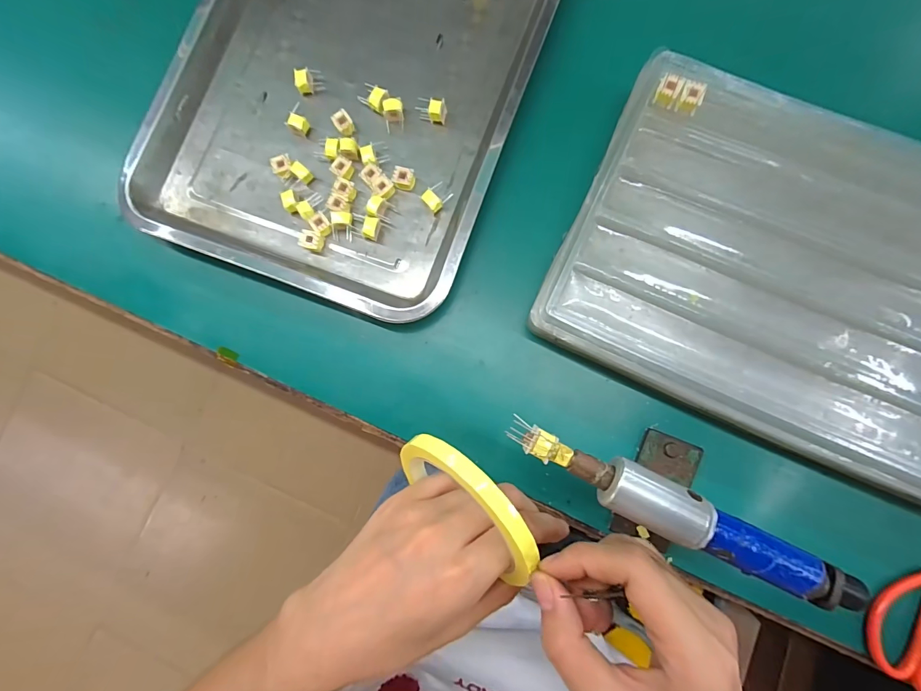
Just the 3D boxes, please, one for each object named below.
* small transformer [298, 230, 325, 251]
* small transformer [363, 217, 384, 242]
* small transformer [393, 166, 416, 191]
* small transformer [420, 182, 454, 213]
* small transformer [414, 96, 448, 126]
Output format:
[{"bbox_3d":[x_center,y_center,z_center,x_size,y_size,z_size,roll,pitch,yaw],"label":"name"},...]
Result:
[{"bbox_3d":[-0.120,-0.085,0.330,0.018,0.012,0.014,17,85,5],"label":"small transformer"},{"bbox_3d":[-0.071,-0.095,0.329,0.011,0.013,0.016,14,85,5],"label":"small transformer"},{"bbox_3d":[-0.046,-0.137,0.333,0.017,0.013,0.015,17,85,5],"label":"small transformer"},{"bbox_3d":[-0.019,-0.120,0.327,0.016,0.013,0.024,38,88,6],"label":"small transformer"},{"bbox_3d":[-0.025,-0.194,0.335,0.025,0.018,0.013,12,85,5],"label":"small transformer"}]

